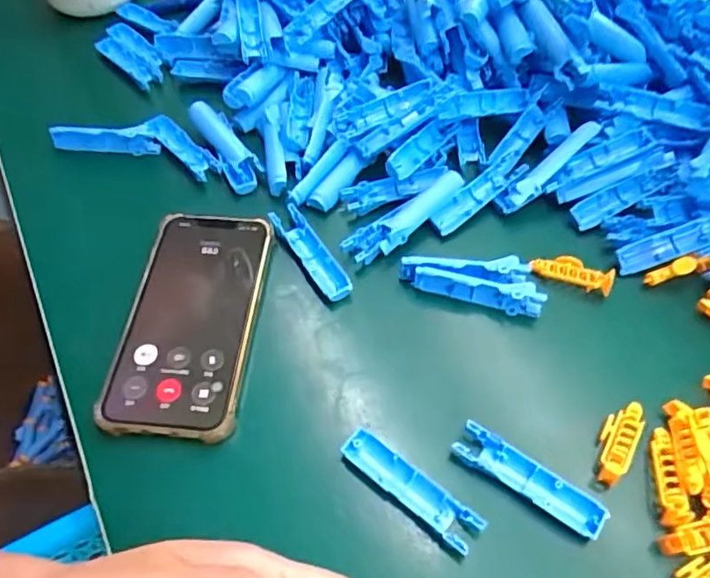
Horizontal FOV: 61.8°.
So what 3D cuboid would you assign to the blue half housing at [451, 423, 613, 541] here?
[{"bbox_3d":[0.087,0.094,0.295,0.076,0.011,0.019,29,59,19],"label":"blue half housing"}]

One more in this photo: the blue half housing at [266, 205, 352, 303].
[{"bbox_3d":[-0.027,-0.023,0.379,0.021,0.014,0.076,-27,59,-18],"label":"blue half housing"}]

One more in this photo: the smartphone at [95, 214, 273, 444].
[{"bbox_3d":[-0.096,0.015,0.352,0.073,0.011,0.147,5,55,3],"label":"smartphone"}]

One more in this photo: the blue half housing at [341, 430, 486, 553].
[{"bbox_3d":[0.027,0.098,0.294,0.076,0.007,0.018,34,61,21],"label":"blue half housing"}]

